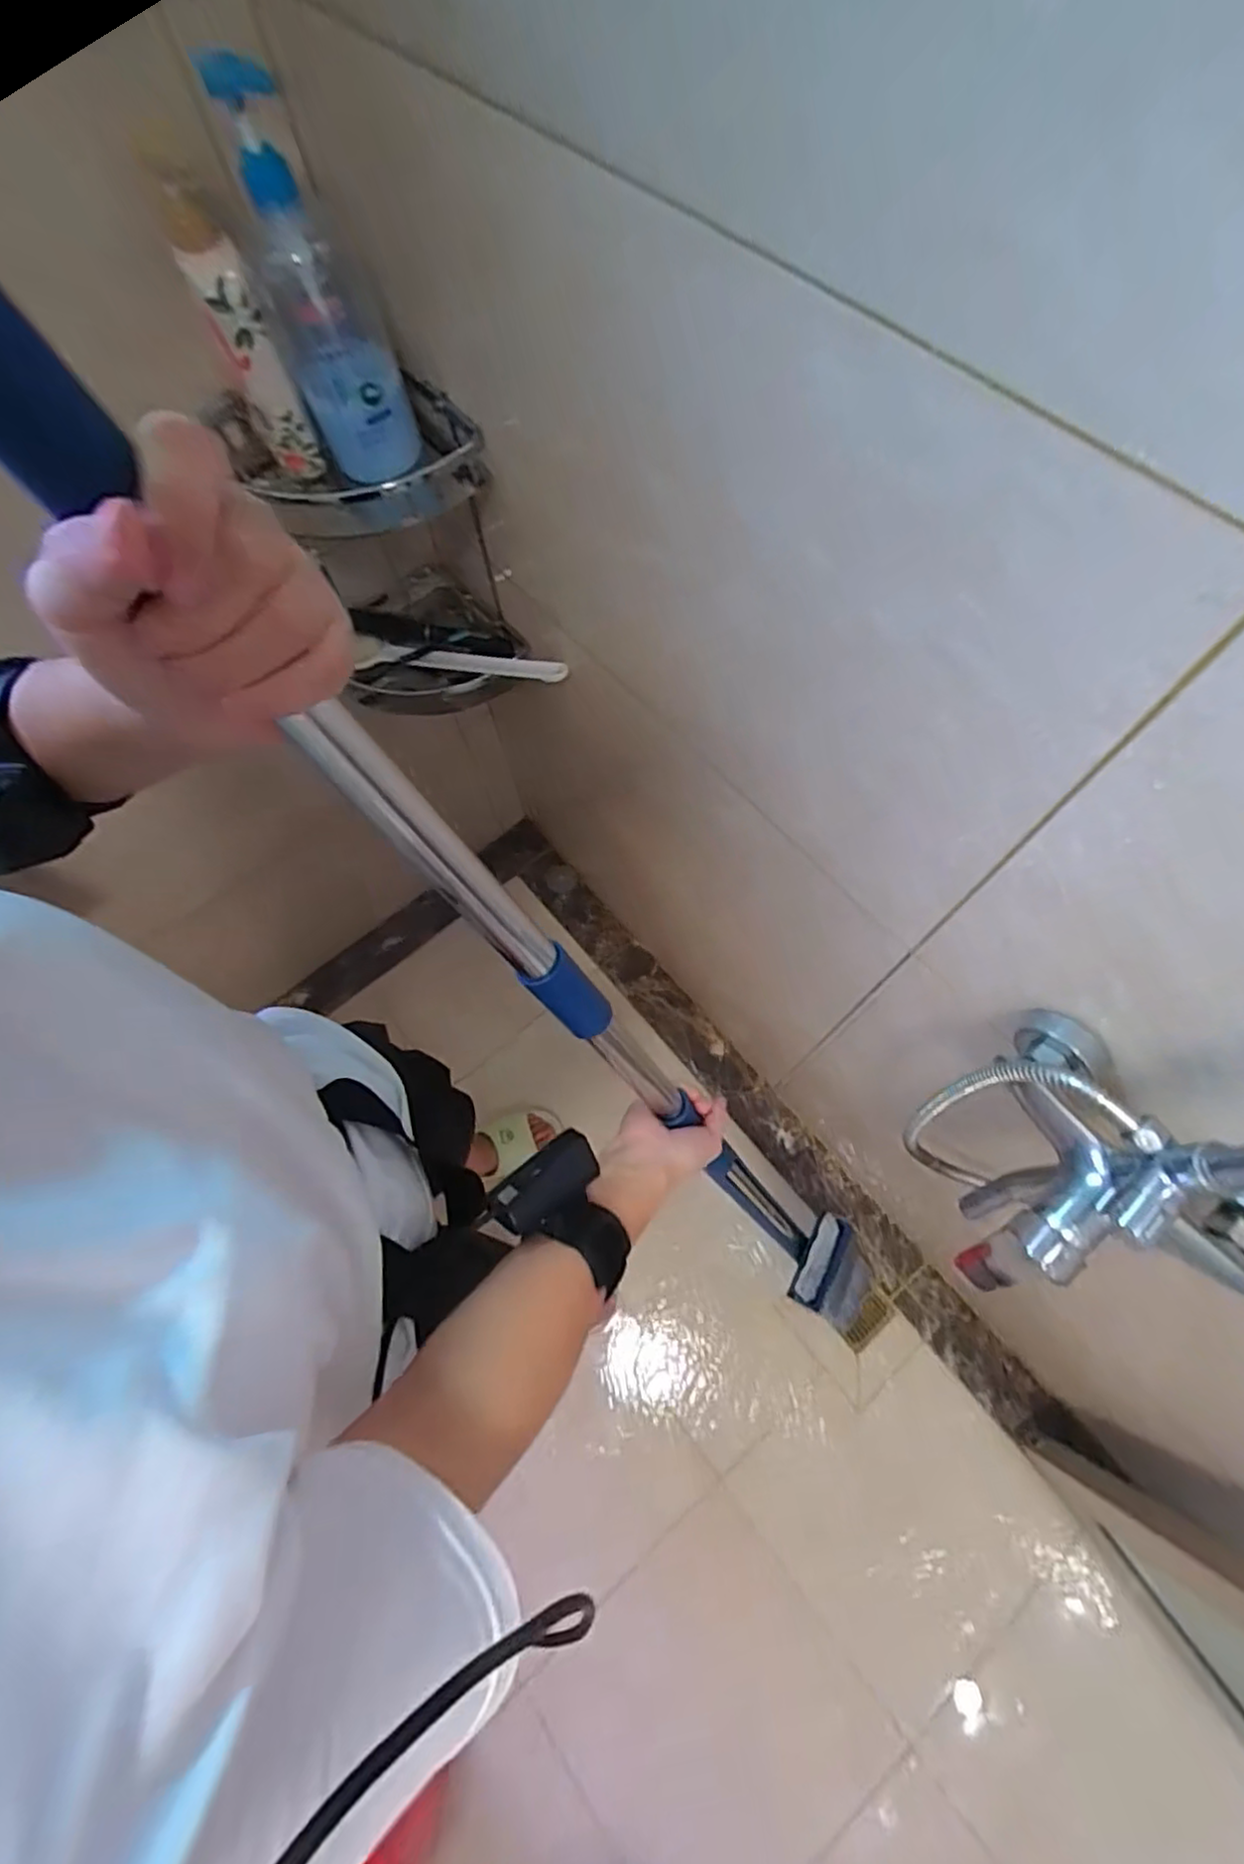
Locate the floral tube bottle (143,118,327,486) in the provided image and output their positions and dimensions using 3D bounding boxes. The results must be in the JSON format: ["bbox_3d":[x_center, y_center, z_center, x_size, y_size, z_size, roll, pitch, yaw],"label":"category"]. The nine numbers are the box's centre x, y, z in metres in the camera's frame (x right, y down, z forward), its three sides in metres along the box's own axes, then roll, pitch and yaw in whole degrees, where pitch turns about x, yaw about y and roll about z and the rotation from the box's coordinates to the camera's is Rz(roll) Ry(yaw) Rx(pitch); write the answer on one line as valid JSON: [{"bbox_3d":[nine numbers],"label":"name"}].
[{"bbox_3d":[-0.292,-0.457,0.532,0.049,0.203,0.050,-25,71,-6],"label":"floral tube bottle"}]

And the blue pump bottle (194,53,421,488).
[{"bbox_3d":[-0.228,-0.475,0.527,0.080,0.254,0.096,-21,70,-5],"label":"blue pump bottle"}]

